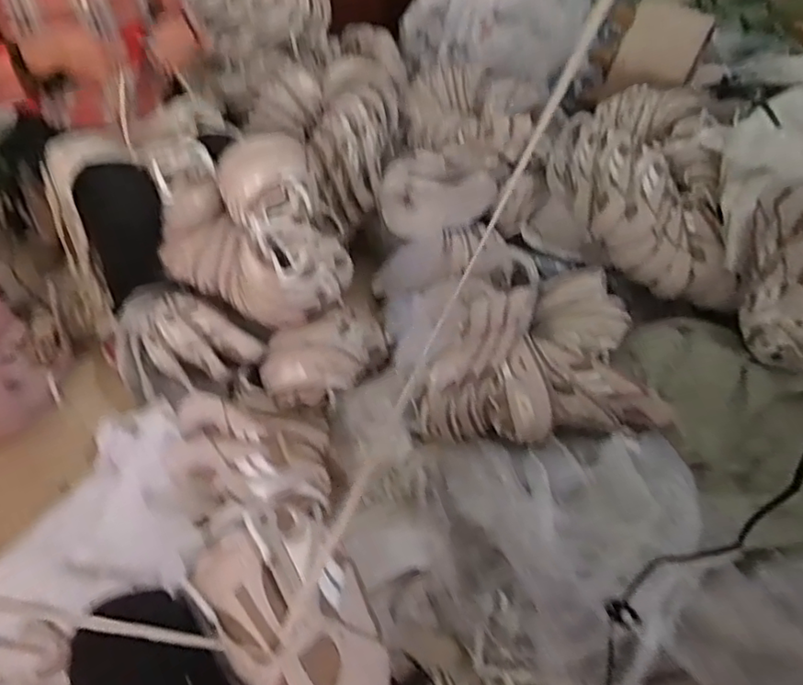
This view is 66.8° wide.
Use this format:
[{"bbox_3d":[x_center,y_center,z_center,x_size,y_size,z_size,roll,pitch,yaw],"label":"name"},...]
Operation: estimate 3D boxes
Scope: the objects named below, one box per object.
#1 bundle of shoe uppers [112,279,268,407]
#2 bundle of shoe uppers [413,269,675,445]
[{"bbox_3d":[-0.414,0.022,1.140,0.327,0.159,0.160,20,48,19],"label":"bundle of shoe uppers"},{"bbox_3d":[0.227,0.013,1.067,0.405,0.158,0.326,3,45,4],"label":"bundle of shoe uppers"}]

